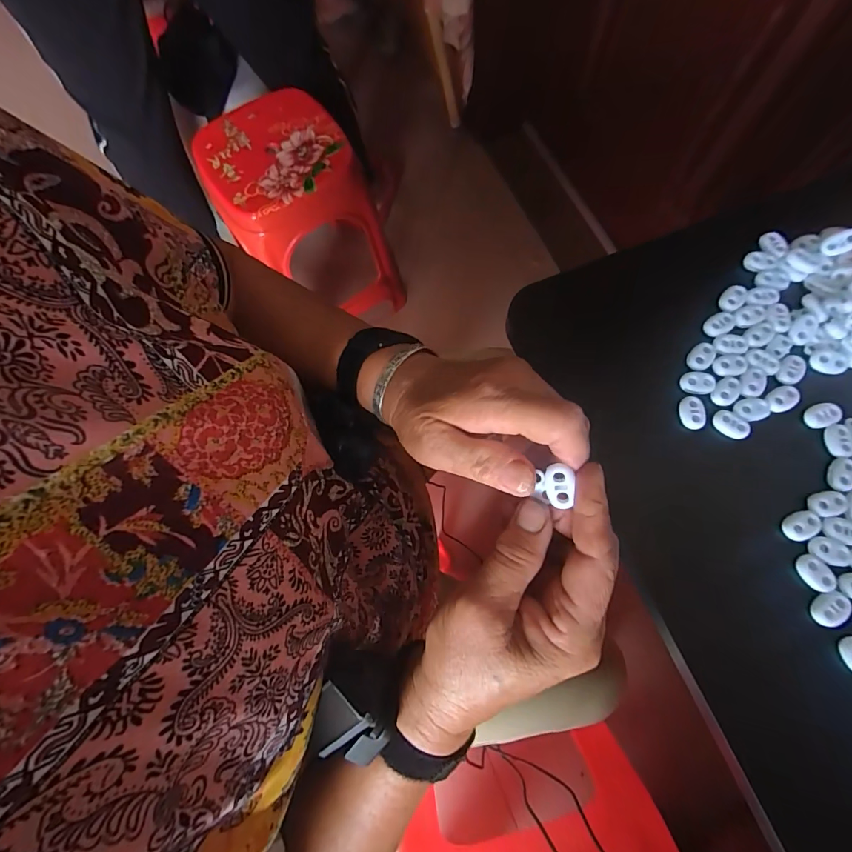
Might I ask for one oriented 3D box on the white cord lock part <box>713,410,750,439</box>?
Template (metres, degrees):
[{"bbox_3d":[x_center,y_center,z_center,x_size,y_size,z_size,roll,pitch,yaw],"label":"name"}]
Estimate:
[{"bbox_3d":[0.204,-0.001,0.276,0.022,0.005,0.014,40,79,12],"label":"white cord lock part"}]

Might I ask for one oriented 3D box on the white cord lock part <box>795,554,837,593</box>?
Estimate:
[{"bbox_3d":[0.234,0.089,0.249,0.015,0.005,0.022,-43,77,-10],"label":"white cord lock part"}]

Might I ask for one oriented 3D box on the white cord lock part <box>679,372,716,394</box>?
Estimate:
[{"bbox_3d":[0.186,-0.030,0.284,0.023,0.004,0.016,2,74,2],"label":"white cord lock part"}]

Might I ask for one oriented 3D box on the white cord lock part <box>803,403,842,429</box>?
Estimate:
[{"bbox_3d":[0.263,-0.007,0.276,0.019,0.007,0.015,-11,74,-1],"label":"white cord lock part"}]

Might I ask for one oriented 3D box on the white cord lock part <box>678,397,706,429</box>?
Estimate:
[{"bbox_3d":[0.179,-0.009,0.280,0.014,0.006,0.022,1,74,2],"label":"white cord lock part"}]

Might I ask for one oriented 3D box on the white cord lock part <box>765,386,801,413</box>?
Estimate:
[{"bbox_3d":[0.240,-0.018,0.278,0.023,0.004,0.015,-31,75,-7],"label":"white cord lock part"}]

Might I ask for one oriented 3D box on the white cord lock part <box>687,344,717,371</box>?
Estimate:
[{"bbox_3d":[0.193,-0.048,0.290,0.015,0.004,0.022,43,80,12],"label":"white cord lock part"}]

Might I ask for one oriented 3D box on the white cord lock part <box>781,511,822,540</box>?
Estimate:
[{"bbox_3d":[0.233,0.062,0.257,0.021,0.004,0.016,-18,74,-3],"label":"white cord lock part"}]

